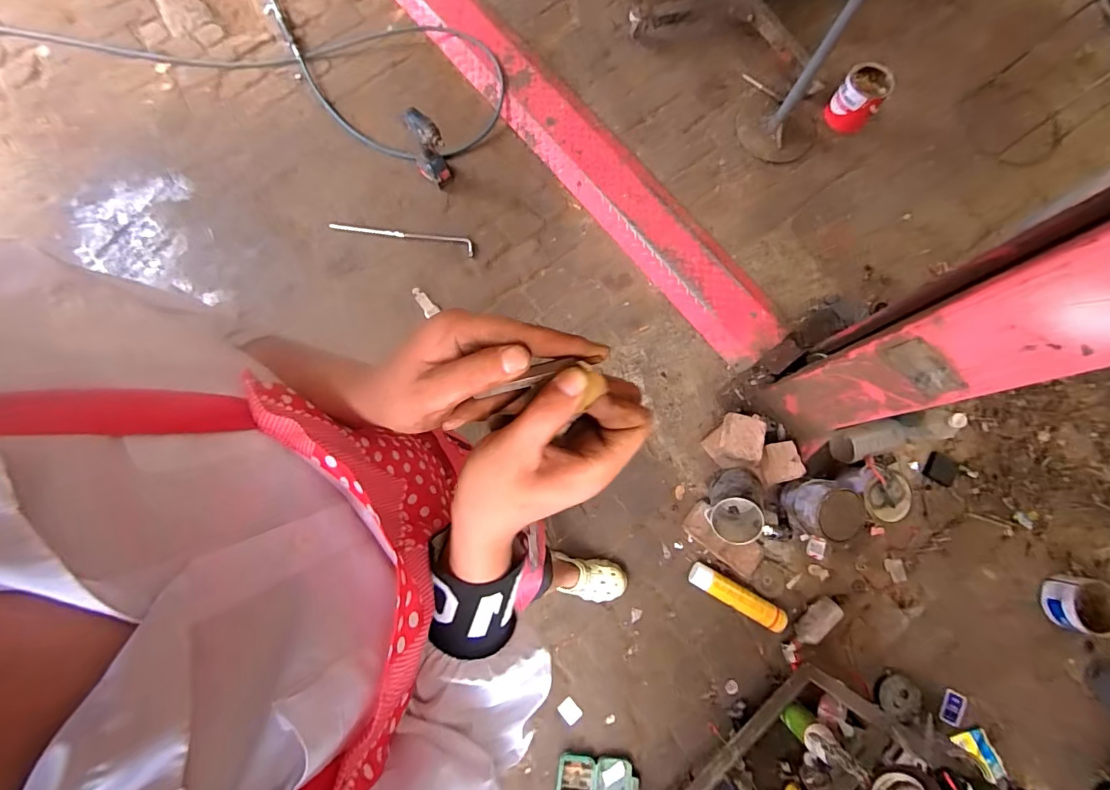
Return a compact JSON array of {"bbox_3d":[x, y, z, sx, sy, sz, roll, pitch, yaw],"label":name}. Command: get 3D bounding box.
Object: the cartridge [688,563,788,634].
[{"bbox_3d":[0.529,0.585,1.353,0.283,0.067,0.069,28,79,6],"label":"cartridge"}]

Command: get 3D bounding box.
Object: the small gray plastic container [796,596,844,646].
[{"bbox_3d":[0.757,0.652,1.343,0.159,0.073,0.065,-41,83,-8],"label":"small gray plastic container"}]

